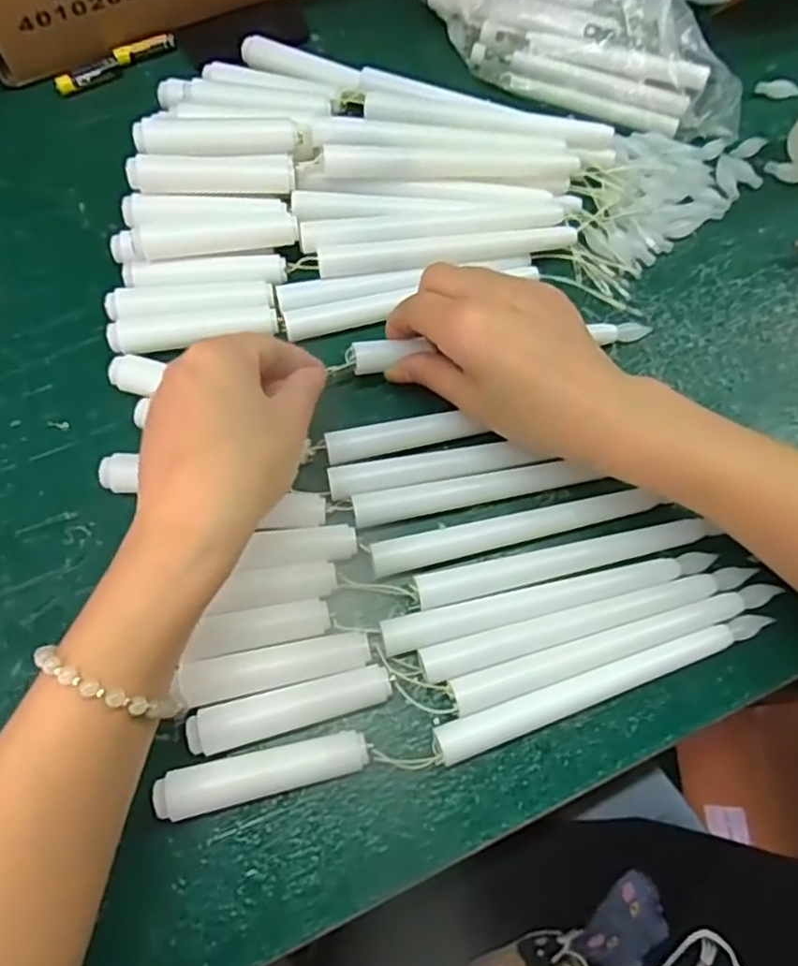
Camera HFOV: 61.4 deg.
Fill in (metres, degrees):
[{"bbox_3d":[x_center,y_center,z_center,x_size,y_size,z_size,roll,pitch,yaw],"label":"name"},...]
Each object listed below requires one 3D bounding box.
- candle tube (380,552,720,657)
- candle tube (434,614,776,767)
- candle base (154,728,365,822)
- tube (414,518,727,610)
[{"bbox_3d":[0.073,0.055,0.326,0.166,0.014,0.016,-13,72,-7],"label":"candle tube"},{"bbox_3d":[0.097,0.093,0.311,0.167,0.012,0.016,-17,73,-8],"label":"candle tube"},{"bbox_3d":[-0.058,0.125,0.291,0.089,0.017,0.019,-13,72,-7],"label":"candle base"},{"bbox_3d":[0.082,0.038,0.338,0.147,0.016,0.016,-12,72,-7],"label":"tube"}]

